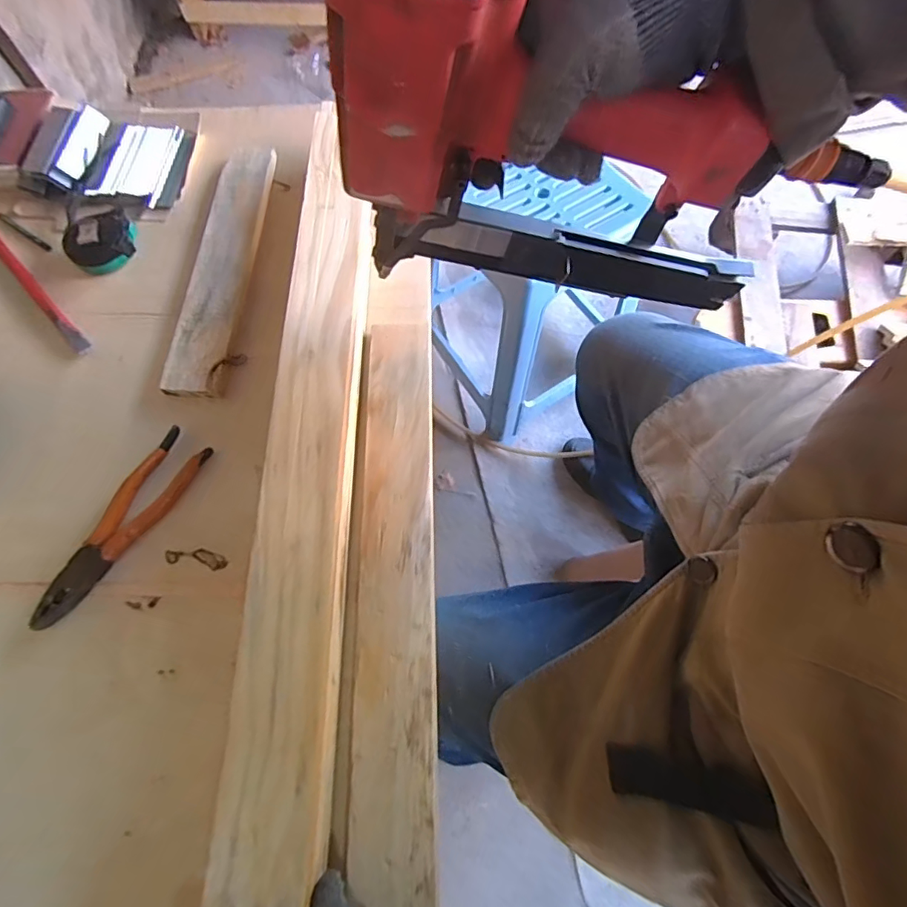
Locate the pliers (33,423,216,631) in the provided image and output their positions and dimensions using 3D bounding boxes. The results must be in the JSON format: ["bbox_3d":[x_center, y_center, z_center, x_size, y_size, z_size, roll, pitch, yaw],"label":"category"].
[{"bbox_3d":[-0.303,0.068,0.463,0.047,0.016,0.197,26,71,12],"label":"pliers"}]

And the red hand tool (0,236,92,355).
[{"bbox_3d":[-0.476,-0.190,0.567,0.016,0.012,0.239,-43,72,-14],"label":"red hand tool"}]

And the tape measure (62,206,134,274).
[{"bbox_3d":[-0.403,-0.245,0.577,0.078,0.034,0.060,-39,72,-13],"label":"tape measure"}]

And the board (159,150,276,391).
[{"bbox_3d":[-0.259,-0.215,0.571,0.061,0.026,0.332,2,68,3],"label":"board"}]

